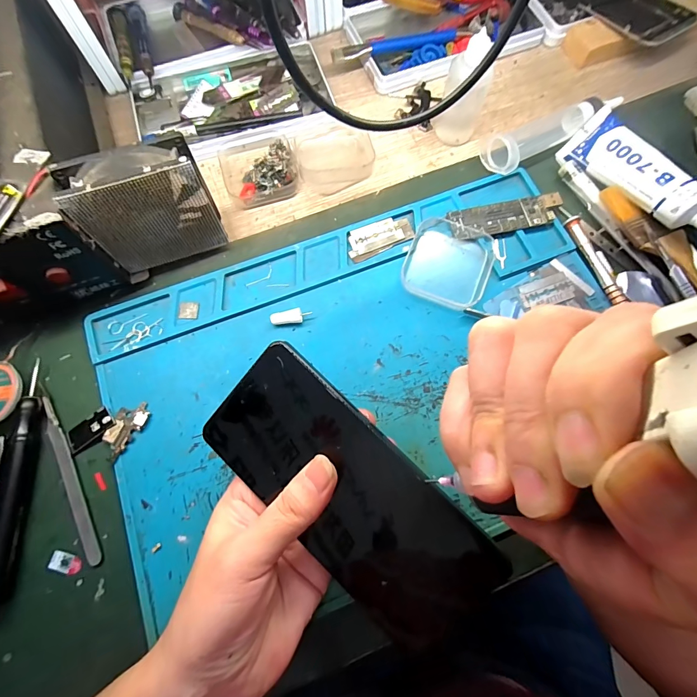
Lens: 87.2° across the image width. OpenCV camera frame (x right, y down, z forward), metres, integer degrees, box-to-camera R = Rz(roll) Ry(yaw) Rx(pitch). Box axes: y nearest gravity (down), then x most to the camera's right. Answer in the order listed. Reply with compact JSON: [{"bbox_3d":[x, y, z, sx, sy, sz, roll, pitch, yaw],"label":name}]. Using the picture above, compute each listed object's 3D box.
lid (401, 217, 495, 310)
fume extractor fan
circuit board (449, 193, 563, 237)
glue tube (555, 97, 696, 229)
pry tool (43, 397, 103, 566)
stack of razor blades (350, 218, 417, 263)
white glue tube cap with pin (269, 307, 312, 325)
[{"bbox_3d":[0.079,-0.069,0.288,0.063,0.007,0.070,23,75,6],"label":"lid"},{"bbox_3d":[-0.135,-0.093,0.254,0.081,0.086,0.032,-26,76,-7],"label":"fume extractor fan"},{"bbox_3d":[0.128,-0.108,0.297,0.090,0.006,0.027,-12,74,-3],"label":"circuit board"},{"bbox_3d":[0.226,-0.133,0.285,0.041,0.019,0.135,-42,58,27],"label":"glue tube"},{"bbox_3d":[-0.186,0.086,0.245,0.008,0.004,0.116,-26,76,-7],"label":"pry tool"},{"bbox_3d":[0.025,-0.091,0.297,0.054,0.004,0.027,-24,75,-7],"label":"stack of razor blades"},{"bbox_3d":[-0.043,-0.024,0.277,0.030,0.008,0.010,-13,74,-4],"label":"white glue tube cap with pin"}]

